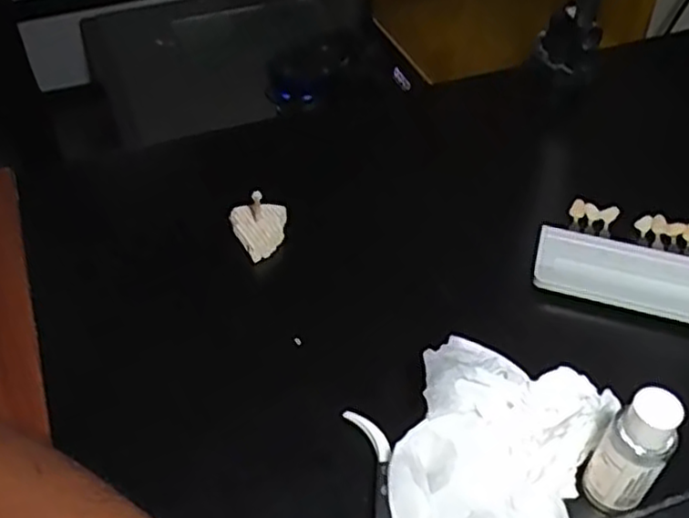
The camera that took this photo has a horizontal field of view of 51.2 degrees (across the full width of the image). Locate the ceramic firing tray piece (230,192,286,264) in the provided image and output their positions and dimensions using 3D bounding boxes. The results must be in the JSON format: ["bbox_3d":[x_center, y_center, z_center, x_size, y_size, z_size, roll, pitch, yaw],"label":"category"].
[{"bbox_3d":[-0.045,-0.020,0.378,0.029,0.025,0.035,-7,47,-8],"label":"ceramic firing tray piece"}]

